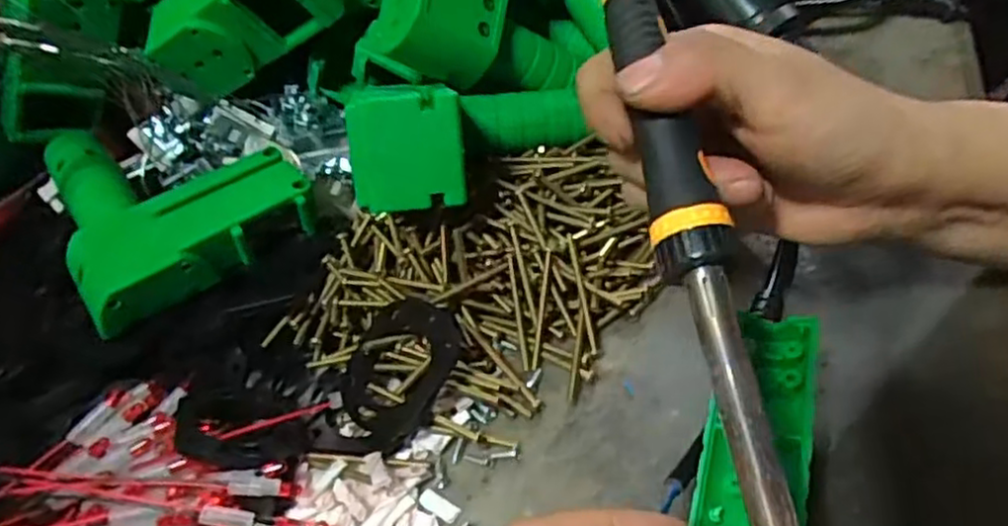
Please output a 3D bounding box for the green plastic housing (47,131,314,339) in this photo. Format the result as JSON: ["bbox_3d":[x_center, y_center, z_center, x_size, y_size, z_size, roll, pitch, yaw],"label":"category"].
[{"bbox_3d":[-0.180,-0.037,0.380,0.112,0.034,0.146,-32,43,-18],"label":"green plastic housing"}]

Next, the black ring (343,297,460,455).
[{"bbox_3d":[-0.045,0.046,0.299,0.044,0.012,0.063,34,91,26],"label":"black ring"}]

